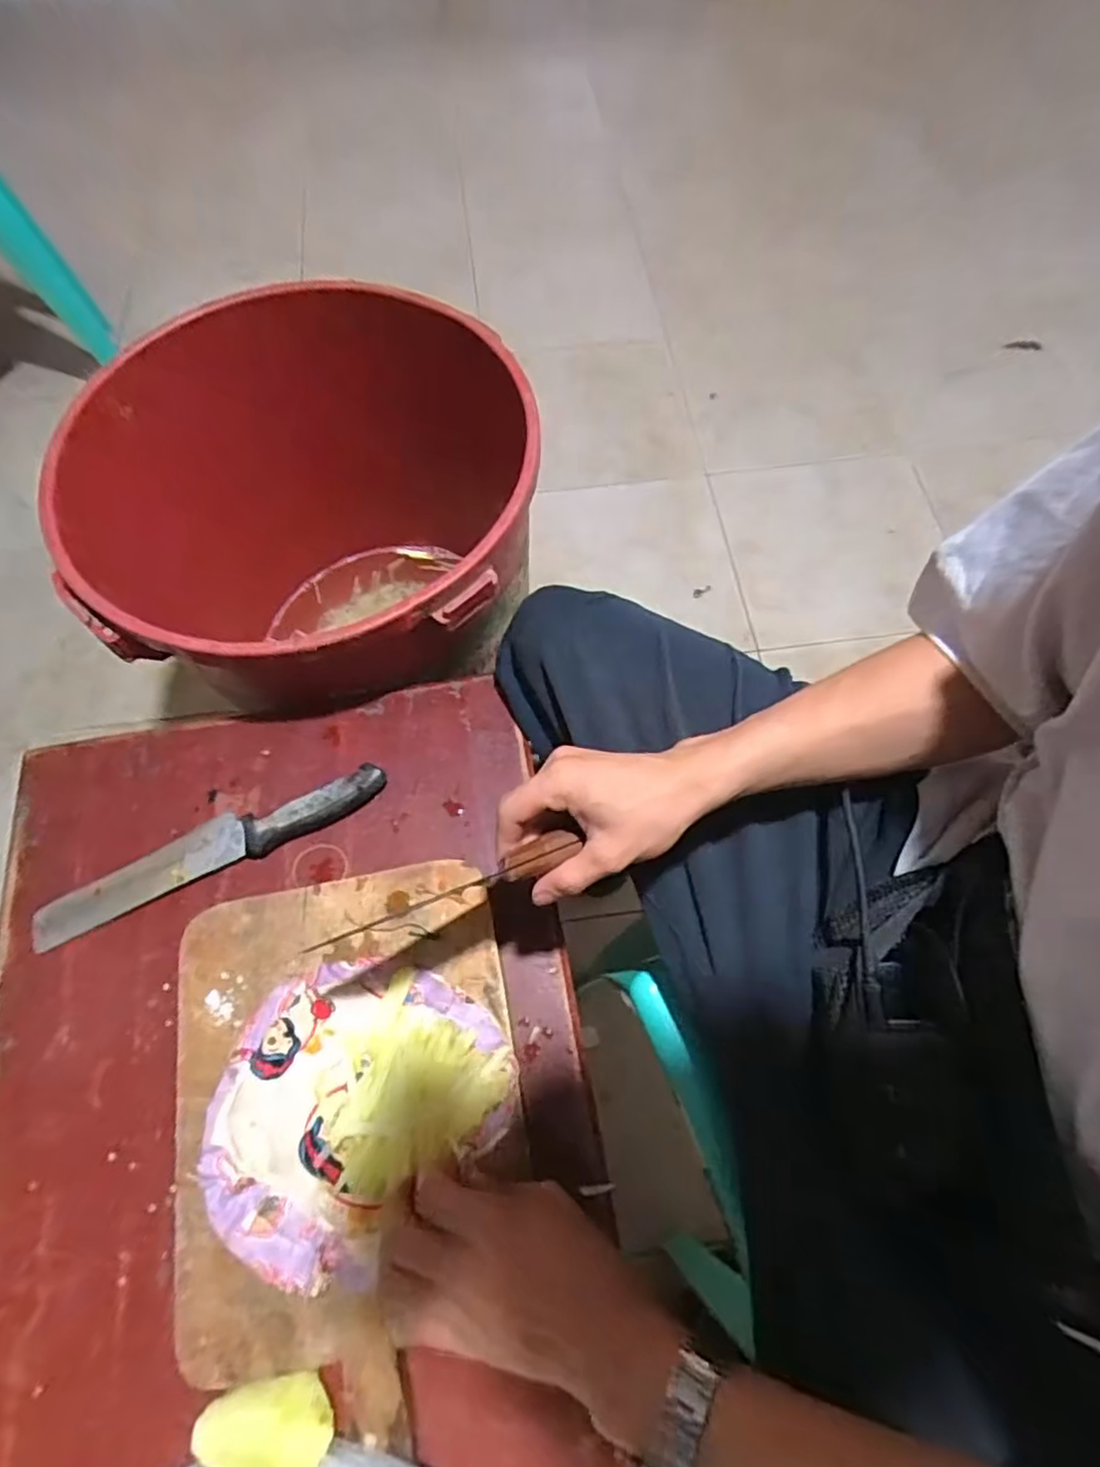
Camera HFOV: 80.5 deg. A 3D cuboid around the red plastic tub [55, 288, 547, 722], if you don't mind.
[{"bbox_3d":[-0.238,-0.178,0.780,0.442,0.447,0.422,0,67,0],"label":"red plastic tub"}]

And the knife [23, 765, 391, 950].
[{"bbox_3d":[-0.279,0.095,0.542,0.290,0.023,0.041,-24,69,-9],"label":"knife"}]

